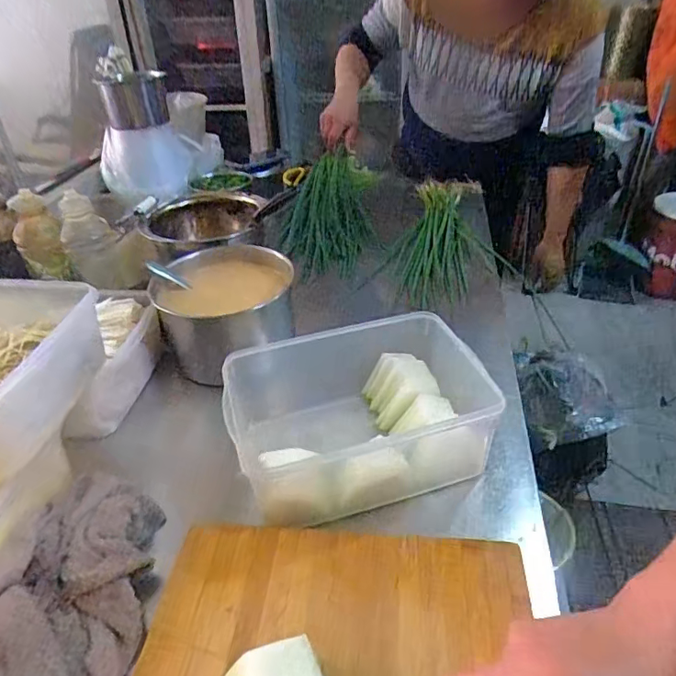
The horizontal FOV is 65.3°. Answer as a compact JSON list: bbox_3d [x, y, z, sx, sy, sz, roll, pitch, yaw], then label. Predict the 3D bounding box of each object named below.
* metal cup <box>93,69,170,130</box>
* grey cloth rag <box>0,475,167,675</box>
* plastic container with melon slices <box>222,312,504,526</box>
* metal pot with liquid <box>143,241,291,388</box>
[{"bbox_3d":[-0.393,-0.461,1.026,0.103,0.096,0.103,-1,36,1],"label":"metal cup"},{"bbox_3d":[-0.231,0.210,0.473,0.131,0.051,0.225,0,36,2],"label":"grey cloth rag"},{"bbox_3d":[0.030,0.092,0.591,0.268,0.121,0.177,-14,37,-16],"label":"plastic container with melon slices"},{"bbox_3d":[-0.163,-0.045,0.774,0.190,0.125,0.189,-1,36,1],"label":"metal pot with liquid"}]

